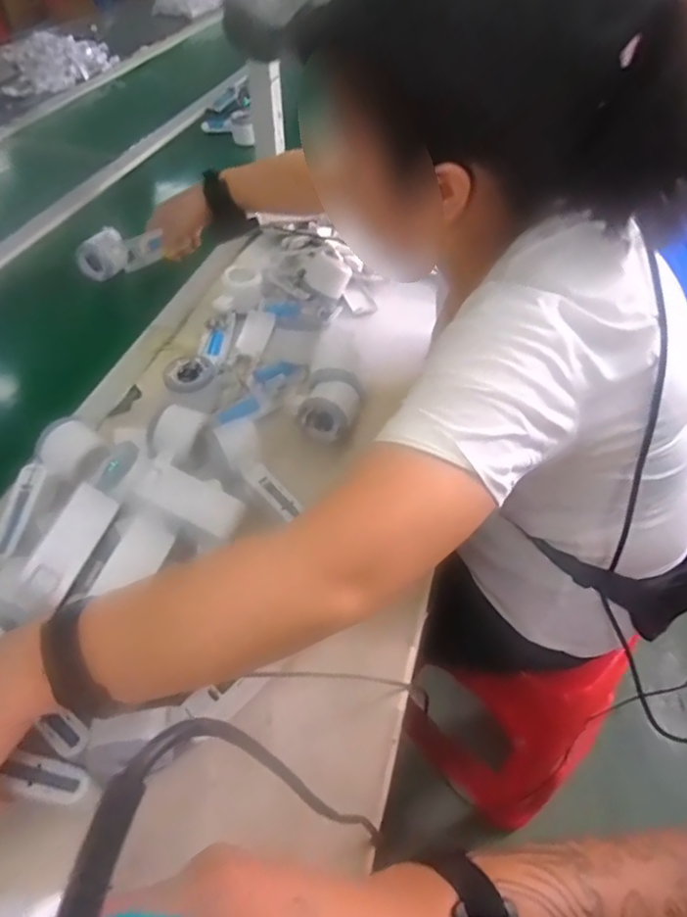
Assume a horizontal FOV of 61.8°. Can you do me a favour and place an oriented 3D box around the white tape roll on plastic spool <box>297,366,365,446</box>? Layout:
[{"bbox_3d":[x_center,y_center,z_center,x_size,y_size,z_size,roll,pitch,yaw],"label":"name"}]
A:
[{"bbox_3d":[-0.014,-0.061,0.643,0.063,0.058,0.064,13,50,10],"label":"white tape roll on plastic spool"}]

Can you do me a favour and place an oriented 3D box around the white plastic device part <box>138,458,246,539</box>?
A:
[{"bbox_3d":[-0.134,0.035,0.511,0.090,0.020,0.042,20,51,16],"label":"white plastic device part"}]

